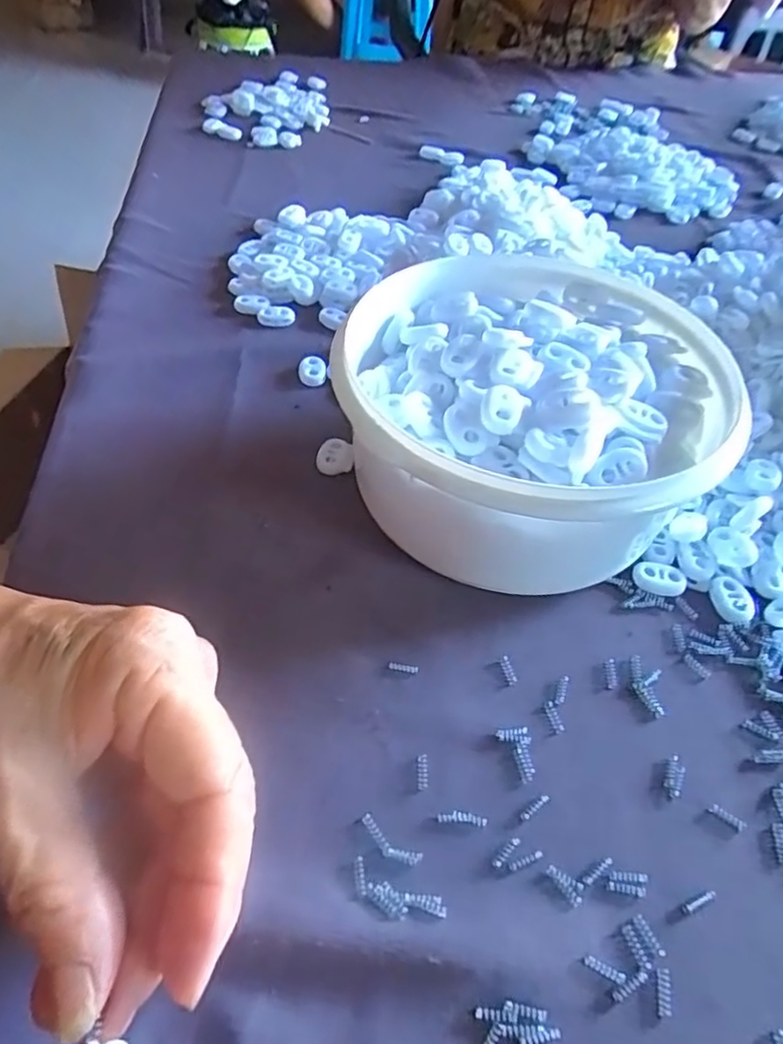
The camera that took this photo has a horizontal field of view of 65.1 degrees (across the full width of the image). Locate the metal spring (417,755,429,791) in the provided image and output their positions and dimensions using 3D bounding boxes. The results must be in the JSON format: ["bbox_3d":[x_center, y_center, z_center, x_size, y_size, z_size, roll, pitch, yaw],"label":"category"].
[{"bbox_3d":[0.011,0.086,0.212,0.004,0.004,0.011,4,50,-1],"label":"metal spring"}]

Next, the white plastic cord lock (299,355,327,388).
[{"bbox_3d":[-0.045,-0.086,0.348,0.016,0.010,0.020,-3,50,-6],"label":"white plastic cord lock"}]

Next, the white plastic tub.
[{"bbox_3d":[0.054,-0.039,0.269,0.159,0.078,0.155,2,50,-2],"label":"white plastic tub"}]

